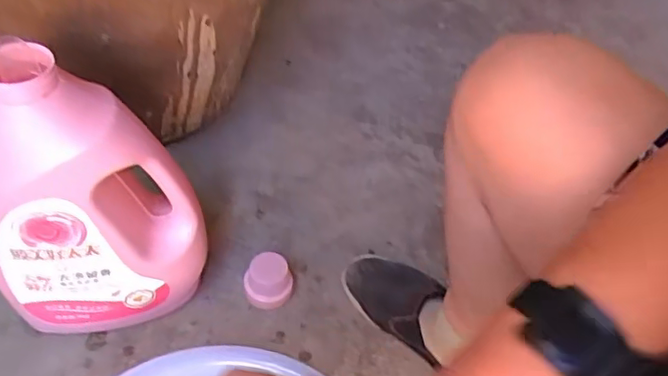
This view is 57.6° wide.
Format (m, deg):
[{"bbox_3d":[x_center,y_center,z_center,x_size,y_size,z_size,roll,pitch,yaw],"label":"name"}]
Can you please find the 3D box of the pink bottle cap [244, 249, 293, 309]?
[{"bbox_3d":[-0.082,0.117,0.762,0.058,0.054,0.054,4,47,-4],"label":"pink bottle cap"}]

